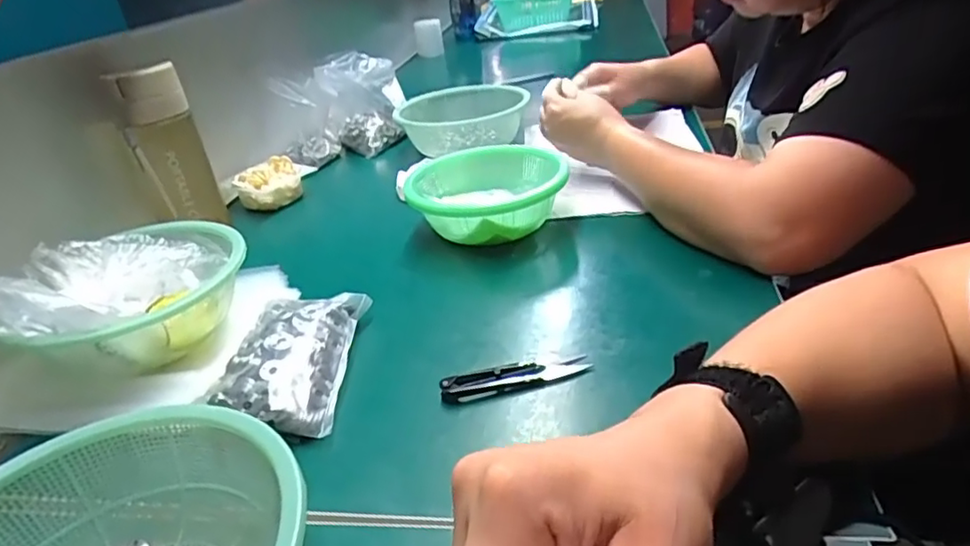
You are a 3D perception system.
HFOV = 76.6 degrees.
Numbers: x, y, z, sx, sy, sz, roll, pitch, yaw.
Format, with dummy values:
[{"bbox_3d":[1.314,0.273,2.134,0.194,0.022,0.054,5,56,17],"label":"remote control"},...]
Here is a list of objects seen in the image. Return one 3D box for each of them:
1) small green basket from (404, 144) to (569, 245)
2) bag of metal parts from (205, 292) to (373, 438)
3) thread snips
[{"bbox_3d":[0.002,-0.072,0.623,0.148,0.066,0.142,-6,29,5],"label":"small green basket"},{"bbox_3d":[-0.140,0.056,0.448,0.082,0.033,0.137,-4,29,5],"label":"bag of metal parts"},{"bbox_3d":[0.021,0.070,0.419,0.102,0.010,0.021,-10,29,-7],"label":"thread snips"}]

